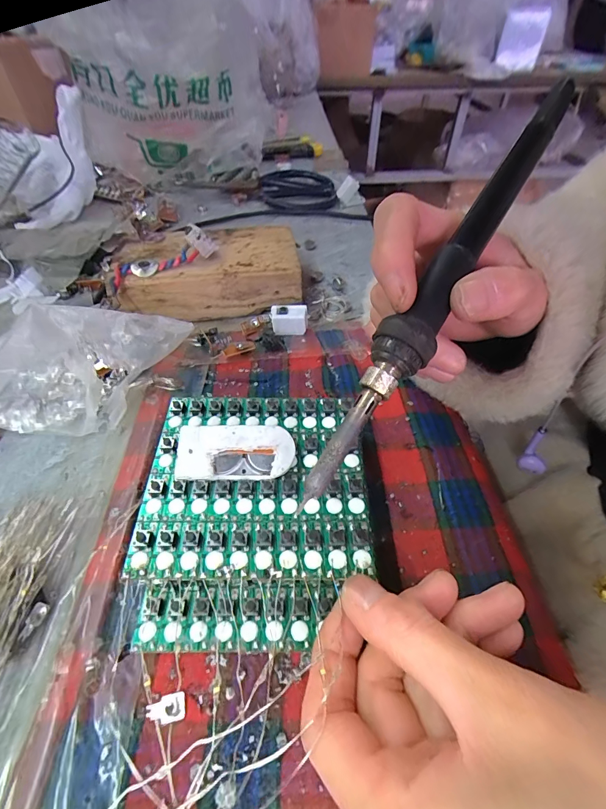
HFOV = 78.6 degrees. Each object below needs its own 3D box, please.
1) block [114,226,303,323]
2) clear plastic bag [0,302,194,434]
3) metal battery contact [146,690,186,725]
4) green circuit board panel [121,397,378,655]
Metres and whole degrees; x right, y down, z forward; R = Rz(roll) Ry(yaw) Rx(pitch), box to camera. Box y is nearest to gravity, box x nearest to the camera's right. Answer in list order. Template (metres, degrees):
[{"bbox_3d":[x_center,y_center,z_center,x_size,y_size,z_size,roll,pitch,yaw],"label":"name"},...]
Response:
[{"bbox_3d":[-0.075,-0.110,0.308,0.139,0.039,0.084,-8,49,-7],"label":"block"},{"bbox_3d":[-0.145,-0.022,0.220,0.152,0.062,0.060,-19,49,2],"label":"clear plastic bag"},{"bbox_3d":[-0.050,0.110,0.134,0.014,0.004,0.008,-11,49,-11],"label":"metal battery contact"},{"bbox_3d":[-0.021,0.040,0.158,0.093,0.016,0.105,0,59,-1],"label":"green circuit board panel"}]

